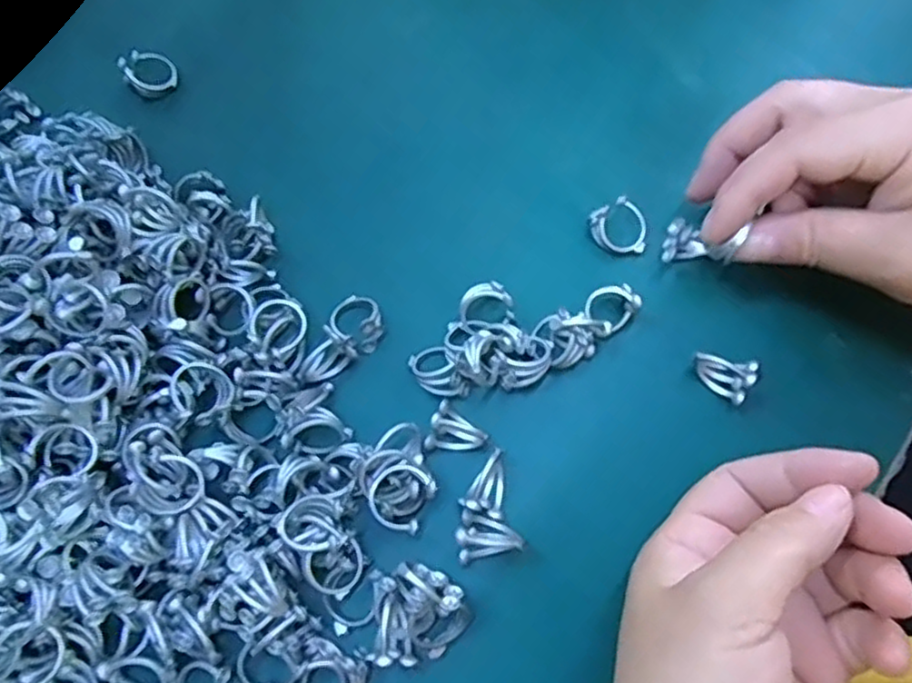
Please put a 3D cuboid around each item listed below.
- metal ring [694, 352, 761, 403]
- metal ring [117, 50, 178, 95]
[{"bbox_3d":[0.101,0.012,0.269,0.022,0.019,0.016,26,74,10],"label":"metal ring"},{"bbox_3d":[-0.143,-0.126,0.324,0.022,0.012,0.025,-32,74,-9],"label":"metal ring"}]

